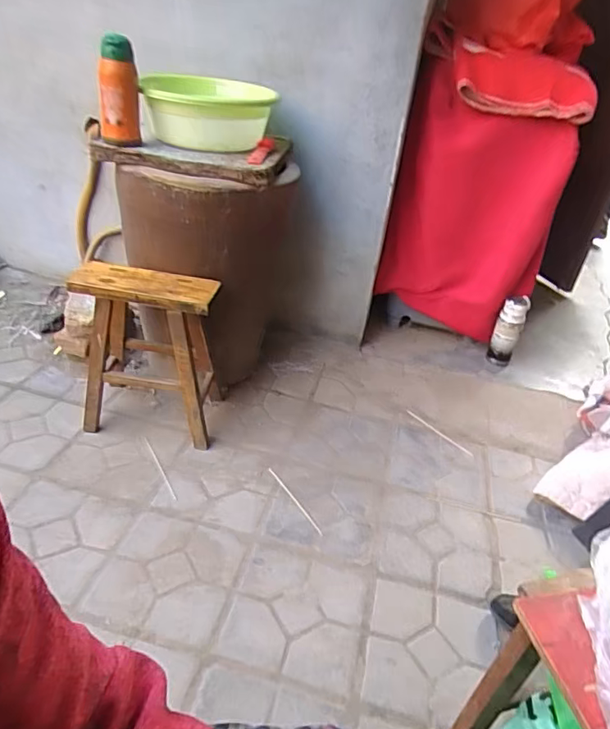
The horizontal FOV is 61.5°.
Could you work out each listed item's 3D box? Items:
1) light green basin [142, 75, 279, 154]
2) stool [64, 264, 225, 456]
[{"bbox_3d":[-0.225,-0.609,1.243,0.290,0.128,0.336,7,33,0],"label":"light green basin"},{"bbox_3d":[-0.371,-0.027,1.243,0.298,0.390,0.189,8,33,1],"label":"stool"}]

